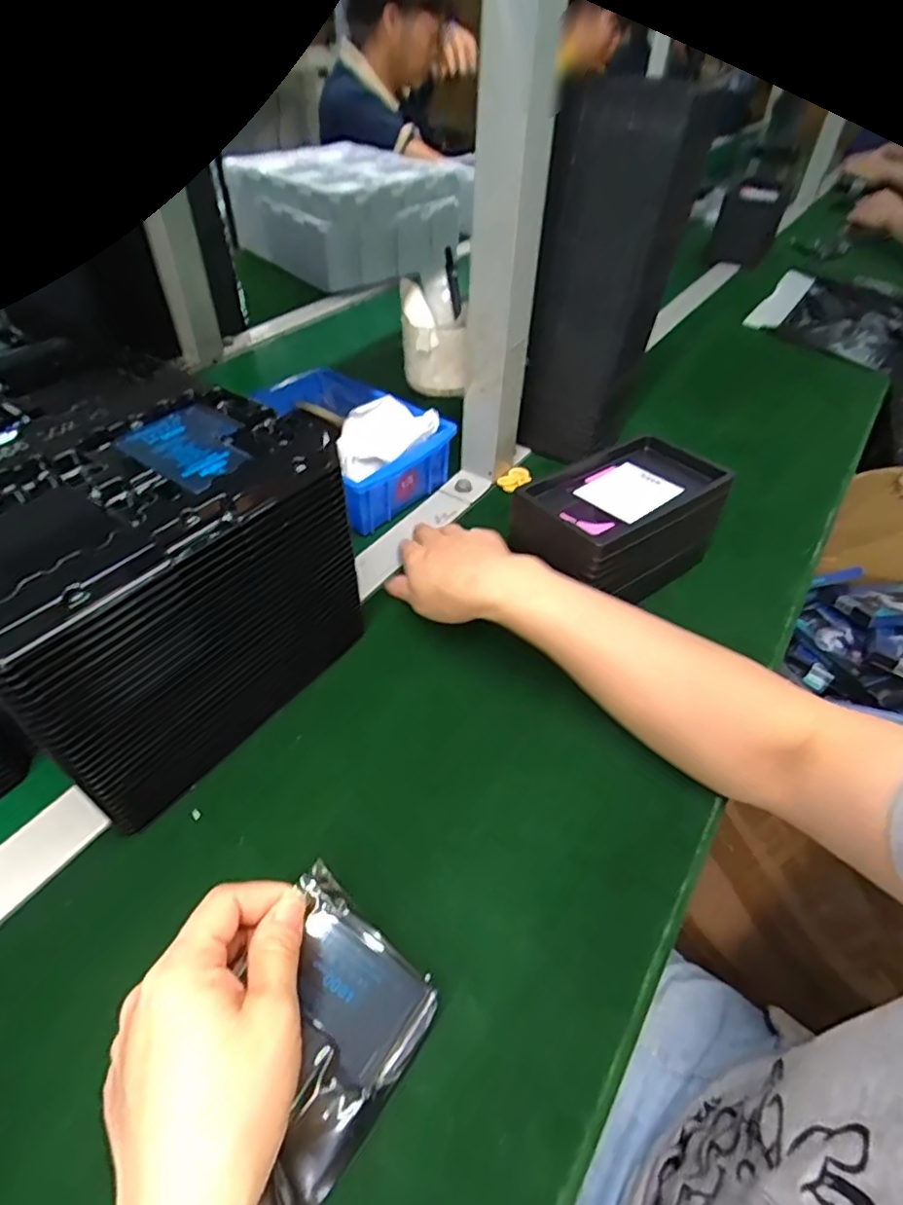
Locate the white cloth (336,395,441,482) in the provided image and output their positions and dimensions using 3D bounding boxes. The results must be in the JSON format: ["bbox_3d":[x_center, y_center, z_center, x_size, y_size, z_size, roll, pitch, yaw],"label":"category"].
[{"bbox_3d":[-0.080,-0.167,0.582,0.104,0.040,0.110,-33,55,-29],"label":"white cloth"}]

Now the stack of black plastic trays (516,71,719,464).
[{"bbox_3d":[0.136,-0.291,0.560,0.128,0.303,0.120,17,50,10],"label":"stack of black plastic trays"}]

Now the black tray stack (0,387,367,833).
[{"bbox_3d":[-0.174,-0.008,0.381,0.148,0.167,0.216,29,51,24],"label":"black tray stack"}]

